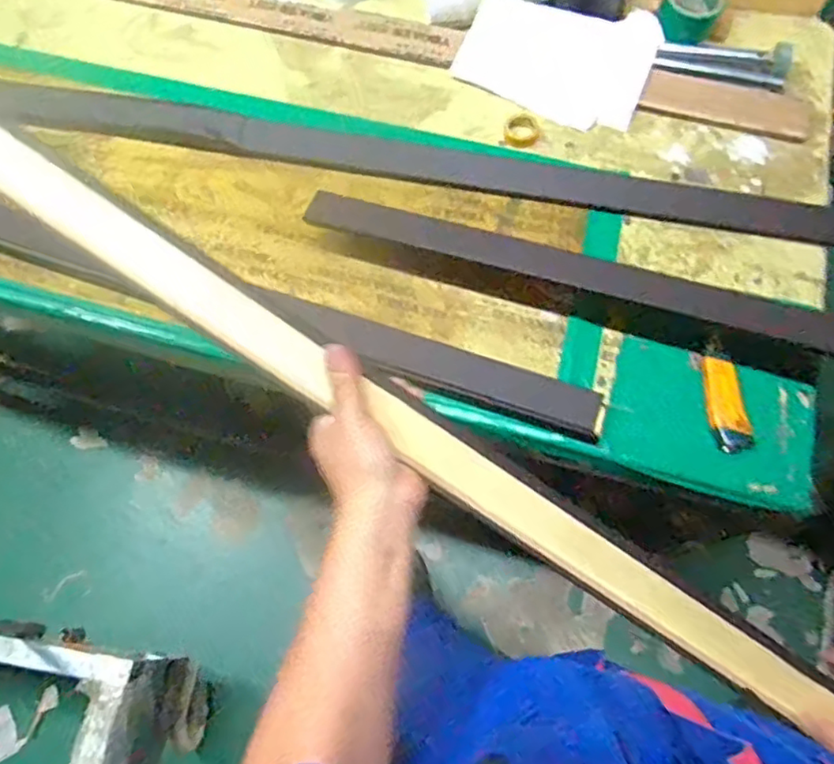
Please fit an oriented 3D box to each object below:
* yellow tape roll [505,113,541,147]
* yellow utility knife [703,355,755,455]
[{"bbox_3d":[0.159,-0.380,0.944,0.054,0.017,0.055,-1,67,2],"label":"yellow tape roll"},{"bbox_3d":[0.372,0.025,0.750,0.042,0.019,0.117,-6,67,0],"label":"yellow utility knife"}]

